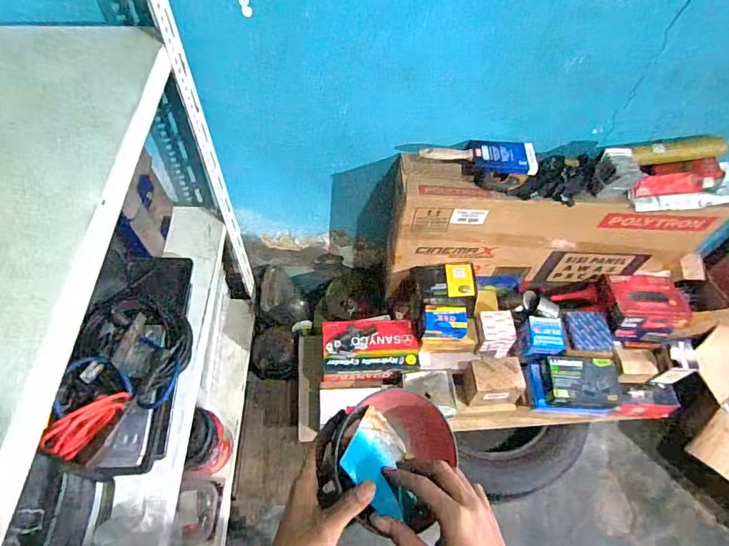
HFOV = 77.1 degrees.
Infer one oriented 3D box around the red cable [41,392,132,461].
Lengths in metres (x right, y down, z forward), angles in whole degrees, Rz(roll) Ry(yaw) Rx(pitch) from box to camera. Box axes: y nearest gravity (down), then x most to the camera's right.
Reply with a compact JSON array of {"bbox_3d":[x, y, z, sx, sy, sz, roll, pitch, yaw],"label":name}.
[{"bbox_3d":[-0.483,0.259,0.803,0.033,0.118,0.132,24,60,12],"label":"red cable"}]

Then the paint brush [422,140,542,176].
[{"bbox_3d":[0.265,-0.275,1.061,0.261,0.033,0.075,4,58,0],"label":"paint brush"}]

